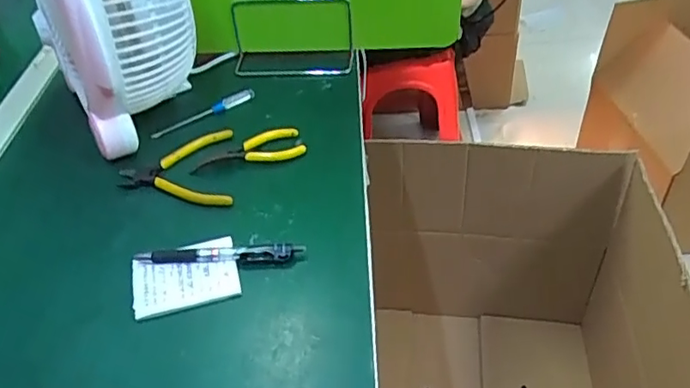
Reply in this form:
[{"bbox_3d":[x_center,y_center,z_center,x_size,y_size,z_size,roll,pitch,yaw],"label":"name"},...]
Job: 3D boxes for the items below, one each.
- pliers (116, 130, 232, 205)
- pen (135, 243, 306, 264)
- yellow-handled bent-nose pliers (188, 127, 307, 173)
[{"bbox_3d":[-0.174,-0.022,0.607,0.115,0.012,0.111,-9,42,-4],"label":"pliers"},{"bbox_3d":[-0.110,0.054,0.522,0.145,0.014,0.014,-4,42,1],"label":"pen"},{"bbox_3d":[-0.102,-0.046,0.621,0.116,0.010,0.039,-17,43,-13],"label":"yellow-handled bent-nose pliers"}]

